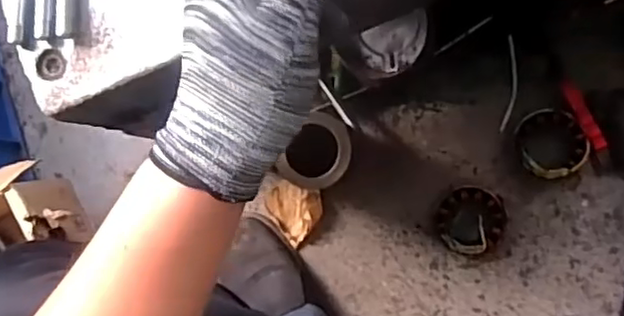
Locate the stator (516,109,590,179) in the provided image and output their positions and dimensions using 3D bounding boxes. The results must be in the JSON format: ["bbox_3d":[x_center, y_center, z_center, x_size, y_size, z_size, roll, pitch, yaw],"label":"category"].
[{"bbox_3d":[0.291,-0.017,0.776,0.077,0.038,0.085,-16,86,8],"label":"stator"}]

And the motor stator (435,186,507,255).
[{"bbox_3d":[0.198,0.078,0.796,0.087,0.040,0.084,-1,88,9],"label":"motor stator"}]

